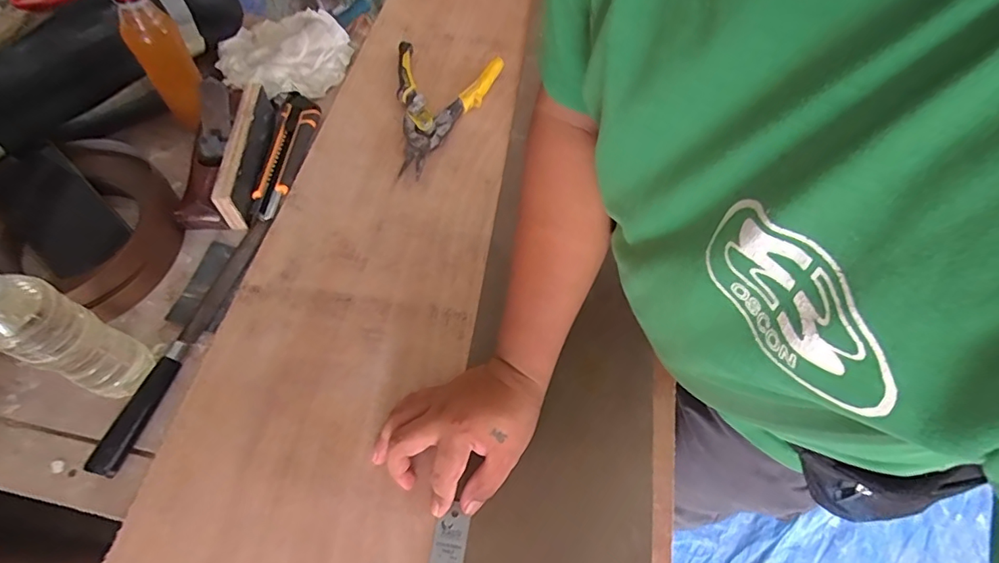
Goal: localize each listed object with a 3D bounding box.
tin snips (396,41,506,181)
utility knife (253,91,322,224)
[{"bbox_3d":[-0.084,-0.219,0.655,0.139,0.029,0.218,10,61,2],"label":"tin snips"},{"bbox_3d":[-0.255,-0.155,0.615,0.041,0.013,0.188,4,61,-1],"label":"utility knife"}]

